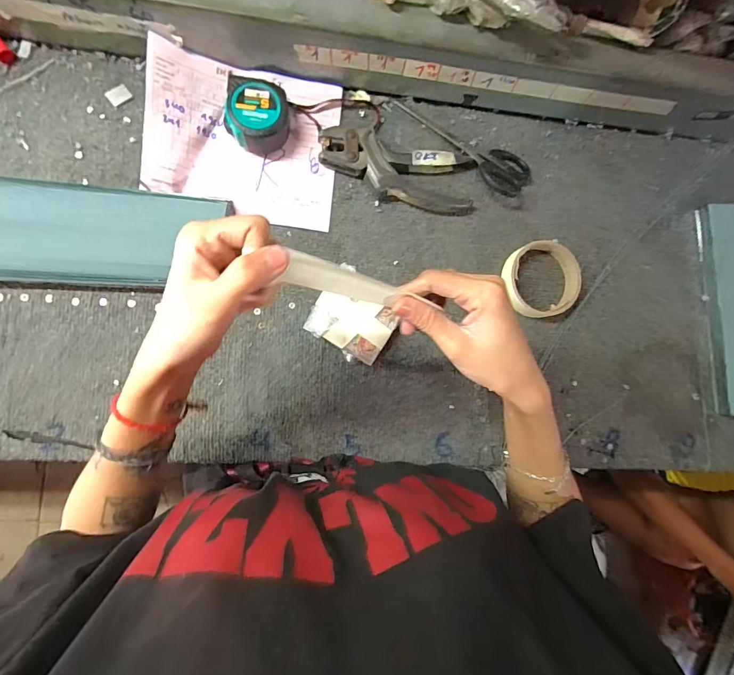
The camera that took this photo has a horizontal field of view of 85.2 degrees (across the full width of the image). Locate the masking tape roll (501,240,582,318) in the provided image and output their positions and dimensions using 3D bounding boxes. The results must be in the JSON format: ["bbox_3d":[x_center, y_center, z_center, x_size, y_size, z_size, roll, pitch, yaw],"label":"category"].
[{"bbox_3d":[0.203,-0.067,0.460,0.092,0.025,0.085,0,87,-8],"label":"masking tape roll"}]

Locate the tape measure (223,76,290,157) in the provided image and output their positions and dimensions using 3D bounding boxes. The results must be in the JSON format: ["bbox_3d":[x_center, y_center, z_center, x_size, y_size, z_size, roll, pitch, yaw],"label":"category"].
[{"bbox_3d":[-0.114,-0.225,0.412,0.062,0.042,0.066,8,86,-8],"label":"tape measure"}]

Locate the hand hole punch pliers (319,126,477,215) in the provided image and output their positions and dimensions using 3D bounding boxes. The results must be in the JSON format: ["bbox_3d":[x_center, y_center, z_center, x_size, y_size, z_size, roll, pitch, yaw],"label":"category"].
[{"bbox_3d":[0.035,-0.186,0.441,0.176,0.025,0.066,12,86,-7],"label":"hand hole punch pliers"}]

